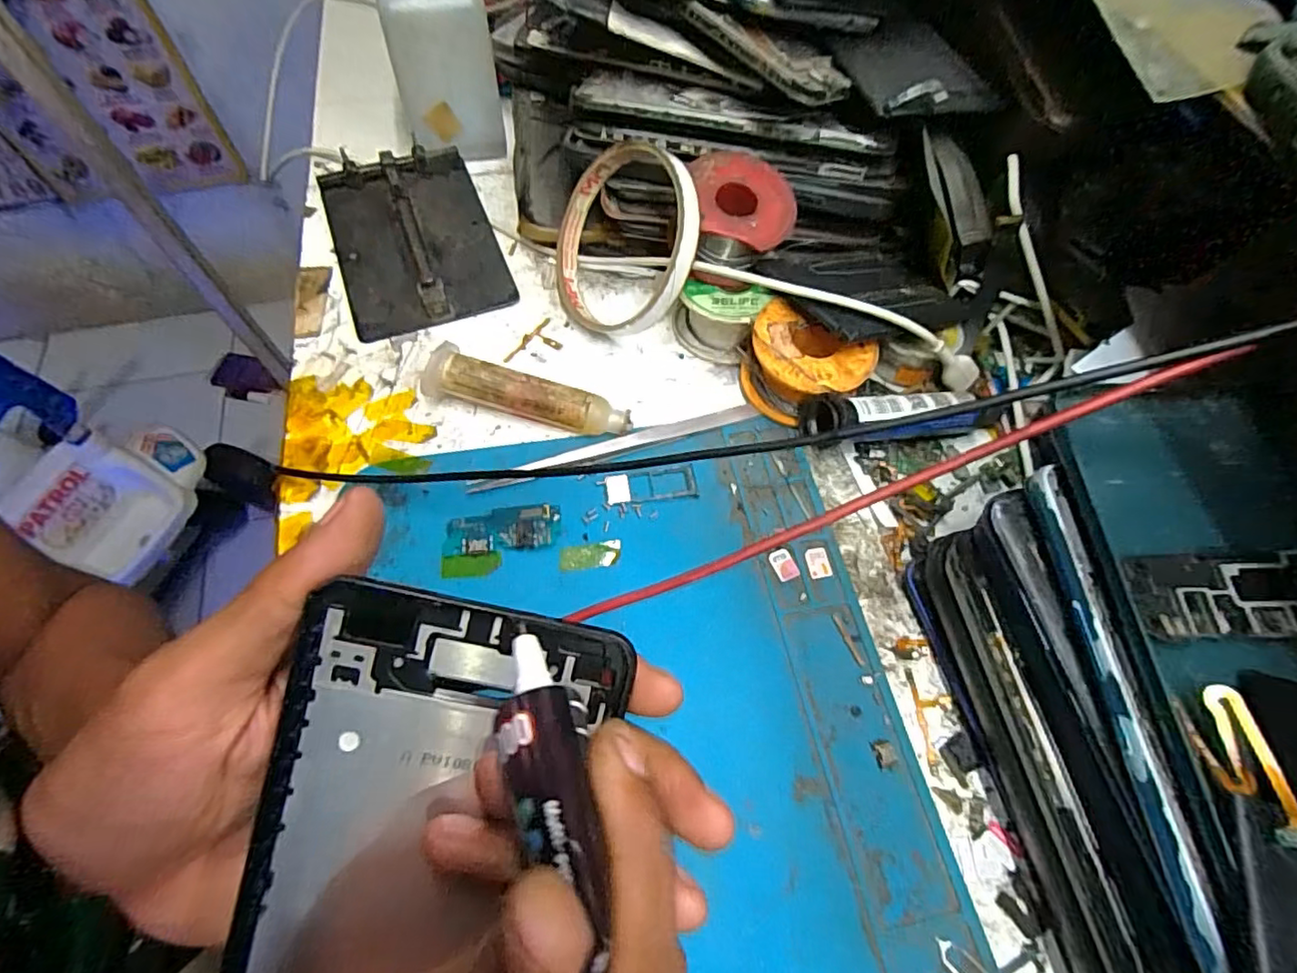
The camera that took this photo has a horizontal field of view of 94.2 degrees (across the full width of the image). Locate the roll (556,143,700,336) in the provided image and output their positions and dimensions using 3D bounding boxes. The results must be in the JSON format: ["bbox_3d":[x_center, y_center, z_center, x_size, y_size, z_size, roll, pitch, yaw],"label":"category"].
[{"bbox_3d":[-0.013,-0.112,0.278,0.085,0.081,0.010,21,17,39],"label":"roll"}]

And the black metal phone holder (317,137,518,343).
[{"bbox_3d":[-0.124,-0.133,0.317,0.079,0.014,0.123,-19,64,-12],"label":"black metal phone holder"}]

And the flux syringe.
[{"bbox_3d":[-0.052,-0.040,0.265,0.090,0.022,0.019,12,62,4],"label":"flux syringe"}]

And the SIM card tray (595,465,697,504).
[{"bbox_3d":[0.000,0.000,0.254,0.041,0.004,0.015,-7,62,-6],"label":"SIM card tray"}]

